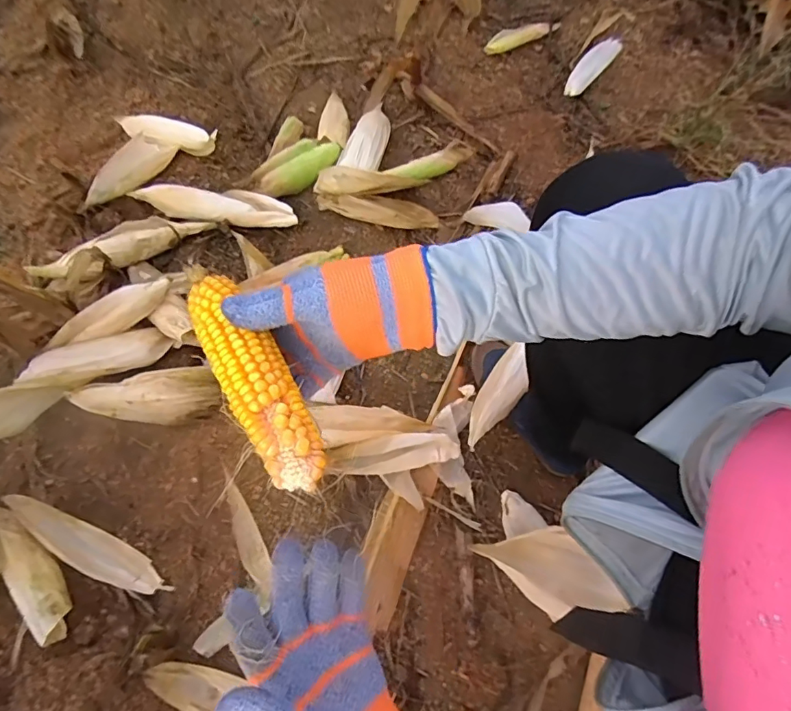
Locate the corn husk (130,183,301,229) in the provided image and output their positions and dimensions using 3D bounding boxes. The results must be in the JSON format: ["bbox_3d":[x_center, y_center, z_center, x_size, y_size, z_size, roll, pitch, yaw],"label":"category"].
[{"bbox_3d":[-0.335,-0.275,0.917,0.306,0.052,0.054,2,65,3],"label":"corn husk"}]

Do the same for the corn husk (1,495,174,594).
[{"bbox_3d":[-0.411,0.255,0.663,0.227,0.025,0.048,35,68,-8],"label":"corn husk"}]

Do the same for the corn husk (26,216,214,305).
[{"bbox_3d":[-0.466,-0.186,0.867,0.292,0.064,0.067,-33,69,-13],"label":"corn husk"}]

